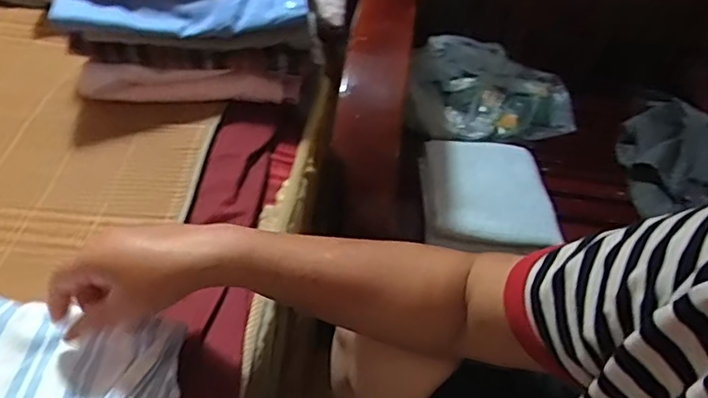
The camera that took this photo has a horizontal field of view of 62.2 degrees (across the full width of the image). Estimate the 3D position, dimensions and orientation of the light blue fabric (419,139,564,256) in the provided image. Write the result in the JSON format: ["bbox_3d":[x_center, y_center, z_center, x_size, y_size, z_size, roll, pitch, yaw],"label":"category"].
[{"bbox_3d":[0.173,-0.009,0.778,0.157,0.039,0.176,4,45,-3],"label":"light blue fabric"}]

